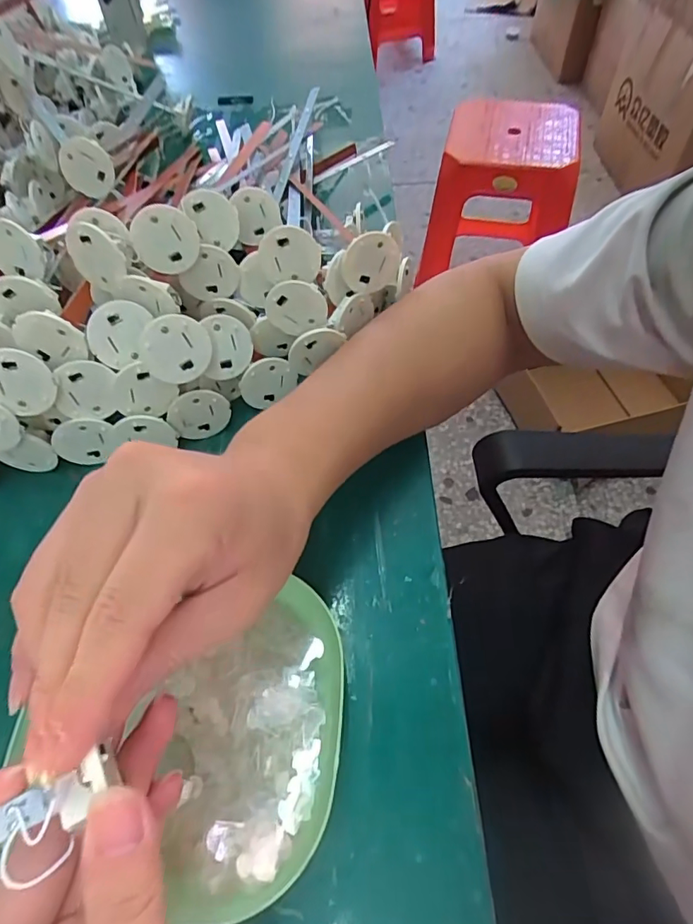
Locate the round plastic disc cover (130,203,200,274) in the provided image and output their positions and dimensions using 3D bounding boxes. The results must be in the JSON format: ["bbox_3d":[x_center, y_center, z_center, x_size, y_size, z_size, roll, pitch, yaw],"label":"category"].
[{"bbox_3d":[-0.108,-0.133,0.306,0.038,0.037,0.010,-17,41,2],"label":"round plastic disc cover"}]

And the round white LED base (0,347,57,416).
[{"bbox_3d":[-0.178,-0.043,0.277,0.036,0.037,0.004,-46,33,17],"label":"round white LED base"}]

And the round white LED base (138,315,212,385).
[{"bbox_3d":[-0.097,-0.064,0.290,0.037,0.039,0.004,21,19,-32],"label":"round white LED base"}]

